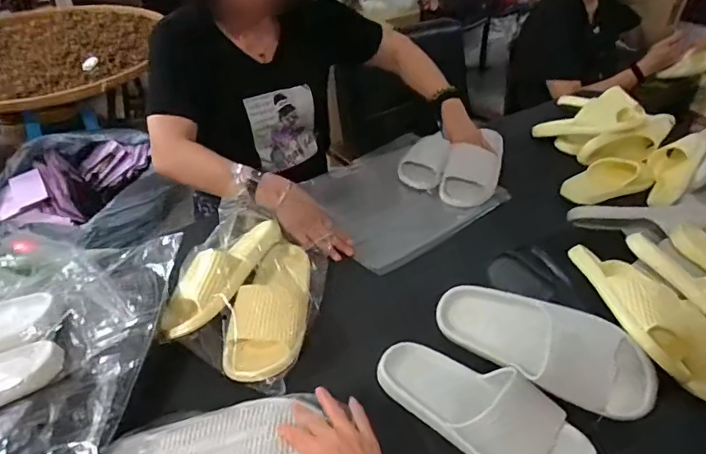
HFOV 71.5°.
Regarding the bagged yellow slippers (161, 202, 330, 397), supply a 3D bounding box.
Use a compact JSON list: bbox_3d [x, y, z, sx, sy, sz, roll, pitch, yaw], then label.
[{"bbox_3d":[-0.157,0.079,0.758,0.200,0.115,0.287,10,40,9],"label":"bagged yellow slippers"}]

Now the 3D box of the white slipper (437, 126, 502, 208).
[{"bbox_3d":[0.279,-0.151,1.107,0.112,0.091,0.234,16,42,16],"label":"white slipper"}]

